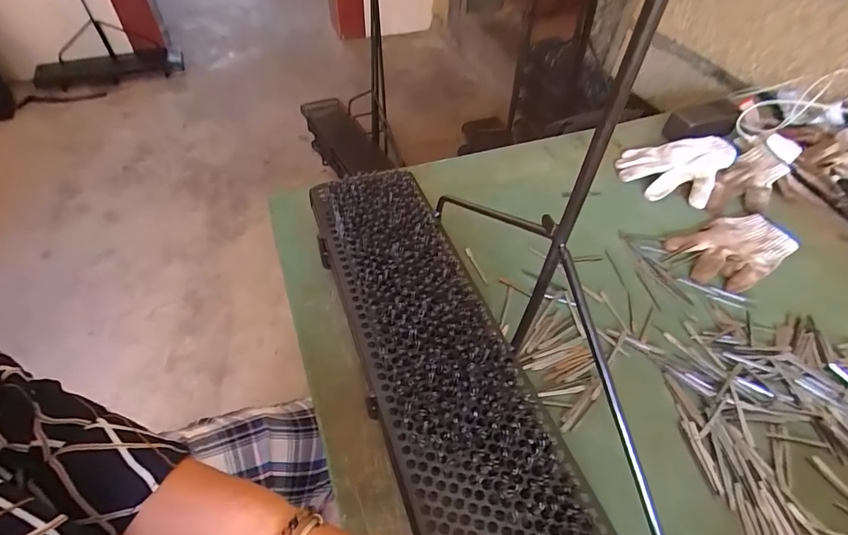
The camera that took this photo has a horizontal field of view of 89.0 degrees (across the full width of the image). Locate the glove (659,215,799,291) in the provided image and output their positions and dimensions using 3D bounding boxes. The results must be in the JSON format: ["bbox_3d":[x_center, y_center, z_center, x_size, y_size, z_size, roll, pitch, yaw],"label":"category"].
[{"bbox_3d":[0.444,-0.028,0.618,0.174,0.016,0.108,-20,54,-18],"label":"glove"}]

